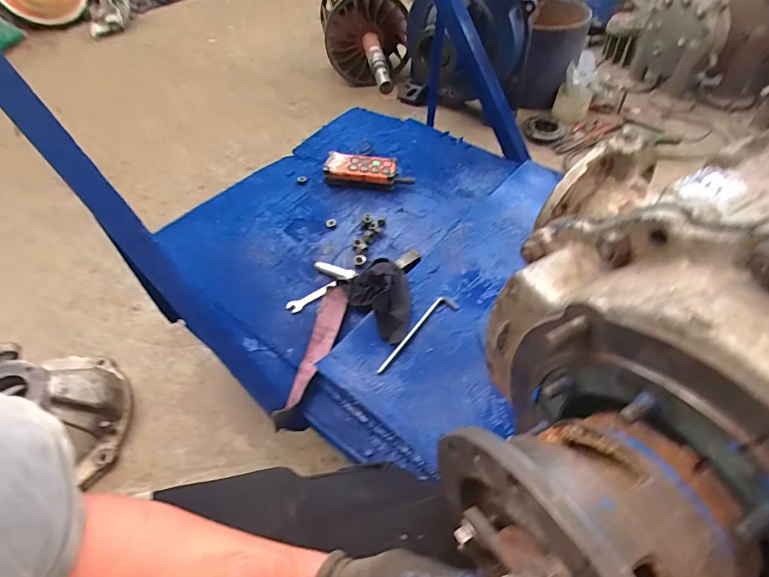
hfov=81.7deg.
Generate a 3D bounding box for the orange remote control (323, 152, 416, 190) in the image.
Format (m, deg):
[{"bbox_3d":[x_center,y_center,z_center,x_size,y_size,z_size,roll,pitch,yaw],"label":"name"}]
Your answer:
[{"bbox_3d":[-0.035,-0.267,1.017,0.201,0.057,0.069,1,50,2],"label":"orange remote control"}]

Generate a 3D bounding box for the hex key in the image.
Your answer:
[{"bbox_3d":[0.052,0.075,0.754,0.186,0.008,0.032,-38,58,-24],"label":"hex key"}]

